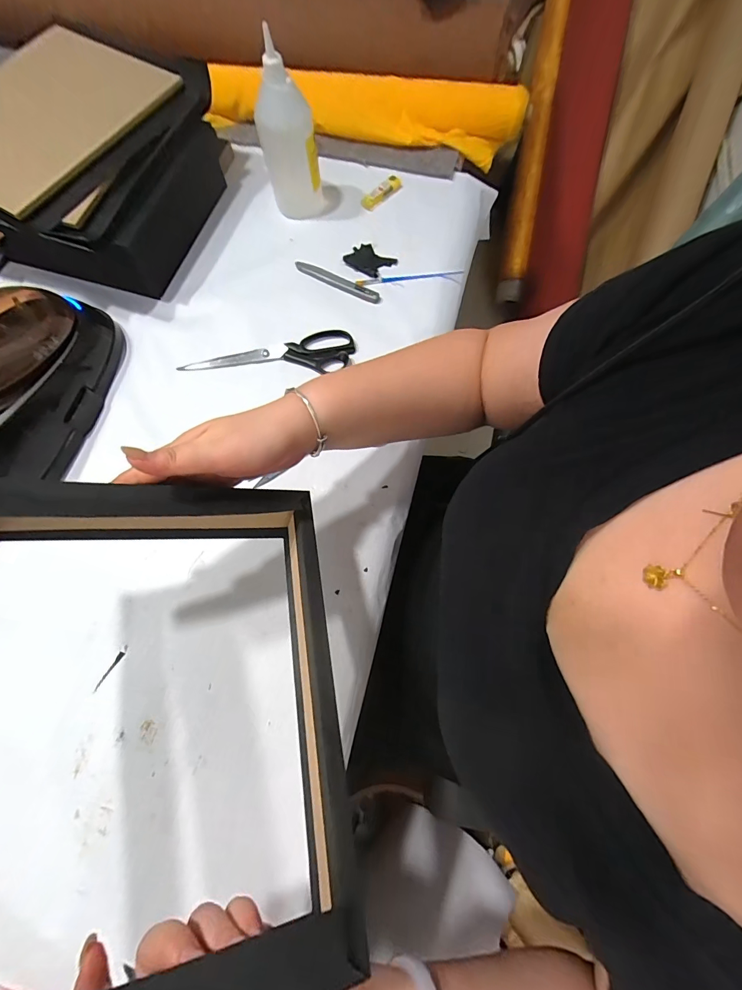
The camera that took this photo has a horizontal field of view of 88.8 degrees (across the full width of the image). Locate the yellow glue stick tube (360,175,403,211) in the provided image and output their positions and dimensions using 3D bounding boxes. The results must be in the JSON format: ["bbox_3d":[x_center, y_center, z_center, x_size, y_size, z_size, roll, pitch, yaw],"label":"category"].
[{"bbox_3d":[0.019,-0.493,0.616,0.078,0.017,0.021,-40,76,-11],"label":"yellow glue stick tube"}]

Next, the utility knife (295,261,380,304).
[{"bbox_3d":[-0.050,-0.321,0.569,0.139,0.008,0.017,26,74,8],"label":"utility knife"}]

